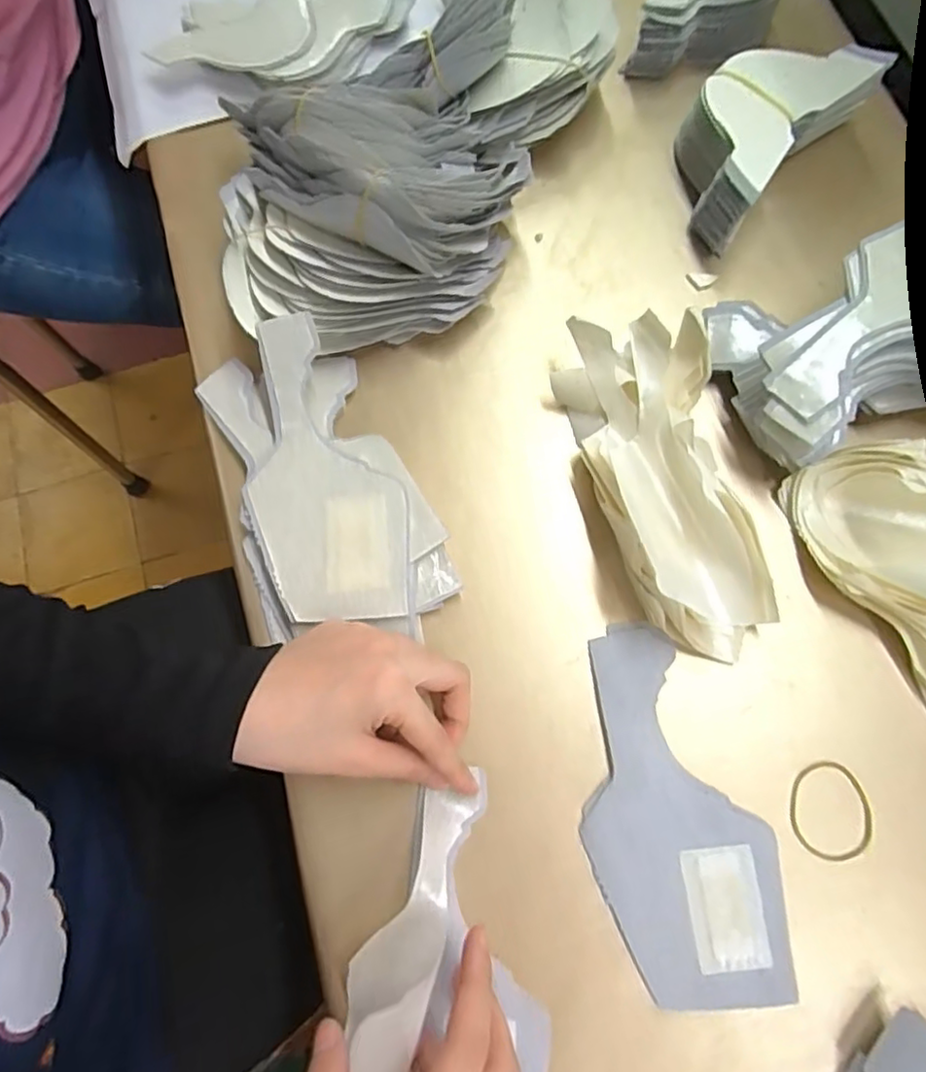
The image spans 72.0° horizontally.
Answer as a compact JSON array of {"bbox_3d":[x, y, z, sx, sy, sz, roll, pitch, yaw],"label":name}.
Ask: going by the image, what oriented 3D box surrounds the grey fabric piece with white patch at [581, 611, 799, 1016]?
[{"bbox_3d":[0.106,0.141,0.331,0.087,0.009,0.184,-14,74,-3],"label":"grey fabric piece with white patch"}]

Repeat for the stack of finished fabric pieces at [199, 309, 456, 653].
[{"bbox_3d":[-0.083,-0.032,0.368,0.104,0.038,0.198,-23,75,-6],"label":"stack of finished fabric pieces"}]

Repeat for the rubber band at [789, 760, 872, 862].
[{"bbox_3d":[0.192,0.144,0.334,0.041,0.005,0.048,0,74,0],"label":"rubber band"}]

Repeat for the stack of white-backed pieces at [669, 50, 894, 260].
[{"bbox_3d":[0.190,-0.265,0.424,0.078,0.065,0.140,43,79,11],"label":"stack of white-backed pieces"}]

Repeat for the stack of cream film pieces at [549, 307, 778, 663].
[{"bbox_3d":[0.122,-0.035,0.359,0.093,0.052,0.199,-15,75,-4],"label":"stack of cream film pieces"}]

